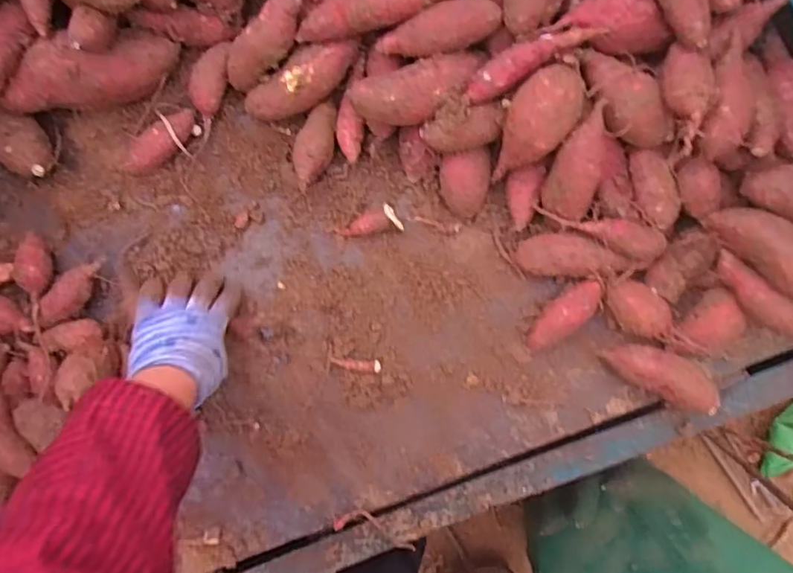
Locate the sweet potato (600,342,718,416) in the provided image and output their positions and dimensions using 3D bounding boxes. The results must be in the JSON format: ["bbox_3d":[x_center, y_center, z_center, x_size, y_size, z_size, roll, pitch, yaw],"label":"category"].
[{"bbox_3d":[0.272,0.091,0.587,0.127,0.047,0.045,25,89,4],"label":"sweet potato"}]

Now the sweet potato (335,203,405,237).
[{"bbox_3d":[-0.029,-0.071,0.623,0.070,0.021,0.029,-7,87,3],"label":"sweet potato"}]

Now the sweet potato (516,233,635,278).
[{"bbox_3d":[0.182,-0.029,0.600,0.111,0.048,0.042,6,88,3],"label":"sweet potato"}]

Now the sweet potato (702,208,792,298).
[{"bbox_3d":[0.346,-0.031,0.524,0.043,0.038,0.131,-45,66,1],"label":"sweet potato"}]

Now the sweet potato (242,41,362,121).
[{"bbox_3d":[-0.099,-0.215,0.614,0.128,0.061,0.057,-35,87,1],"label":"sweet potato"}]

